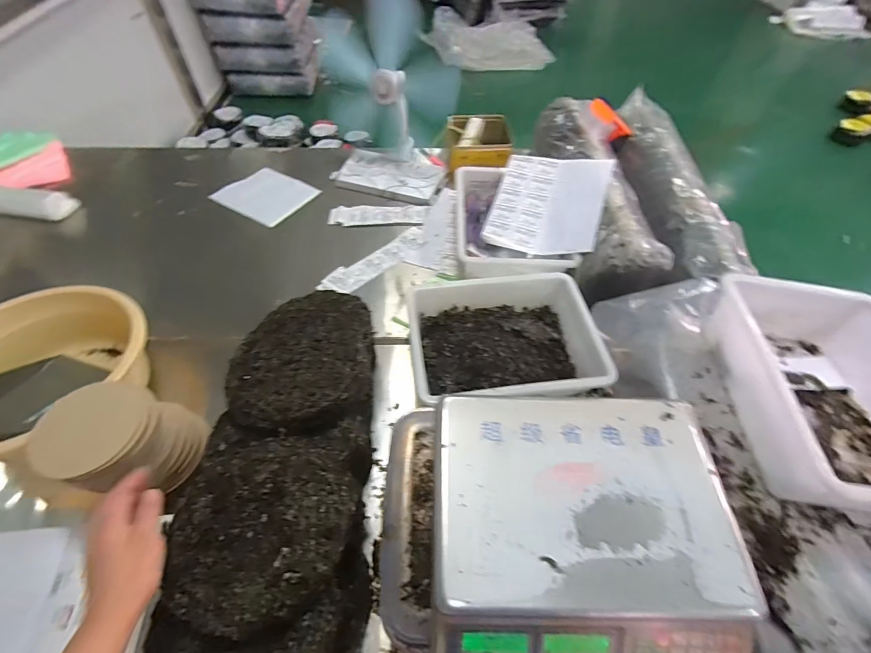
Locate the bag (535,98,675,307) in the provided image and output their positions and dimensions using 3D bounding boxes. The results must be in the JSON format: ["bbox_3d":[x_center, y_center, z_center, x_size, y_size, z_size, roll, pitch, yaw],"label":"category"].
[{"bbox_3d":[0.424,-0.388,1.077,0.202,0.119,0.775,1,53,-1],"label":"bag"}]

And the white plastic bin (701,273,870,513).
[{"bbox_3d":[0.588,0.086,0.600,0.269,0.120,0.350,5,53,2],"label":"white plastic bin"}]

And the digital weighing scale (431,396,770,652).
[{"bbox_3d":[0.163,0.246,0.475,0.324,0.118,0.297,2,53,0],"label":"digital weighing scale"}]

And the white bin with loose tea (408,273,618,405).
[{"bbox_3d":[0.130,0.018,0.822,0.359,0.096,0.285,-5,53,-6],"label":"white bin with loose tea"}]

